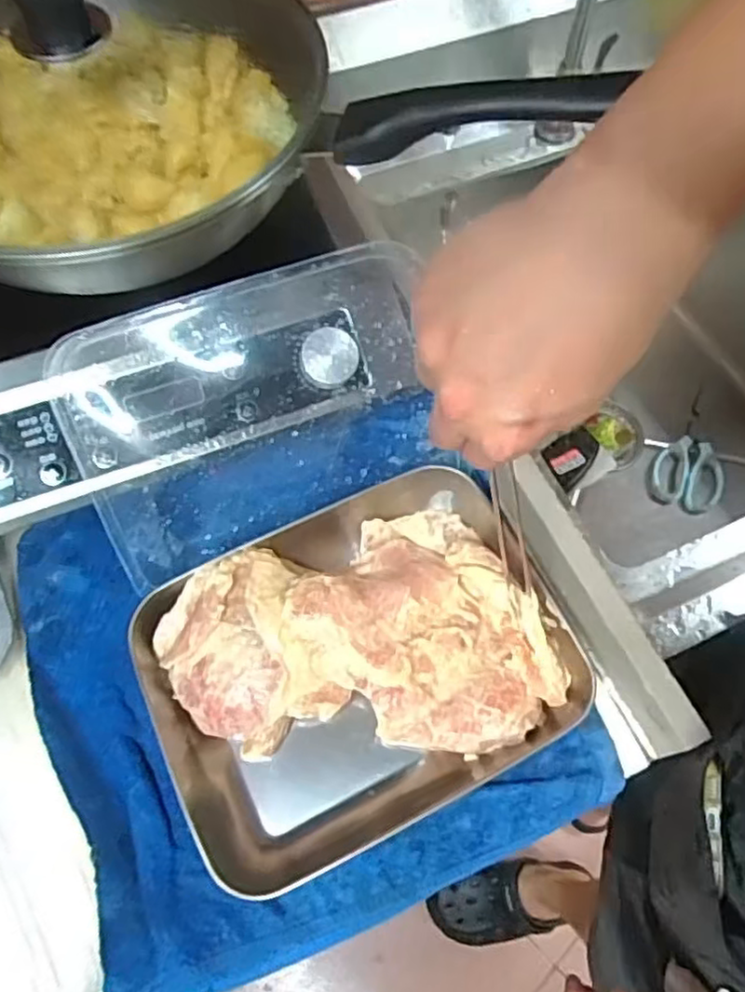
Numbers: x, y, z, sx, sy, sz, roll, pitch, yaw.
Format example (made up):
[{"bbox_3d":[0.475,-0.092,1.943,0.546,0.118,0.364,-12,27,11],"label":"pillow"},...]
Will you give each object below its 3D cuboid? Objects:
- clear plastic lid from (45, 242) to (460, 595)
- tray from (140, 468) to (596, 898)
[{"bbox_3d":[-0.078,-0.060,0.457,0.243,0.018,0.166,-21,108,-4],"label":"clear plastic lid"},{"bbox_3d":[-0.008,0.103,0.438,0.260,0.052,0.198,-26,66,-10],"label":"tray"}]

